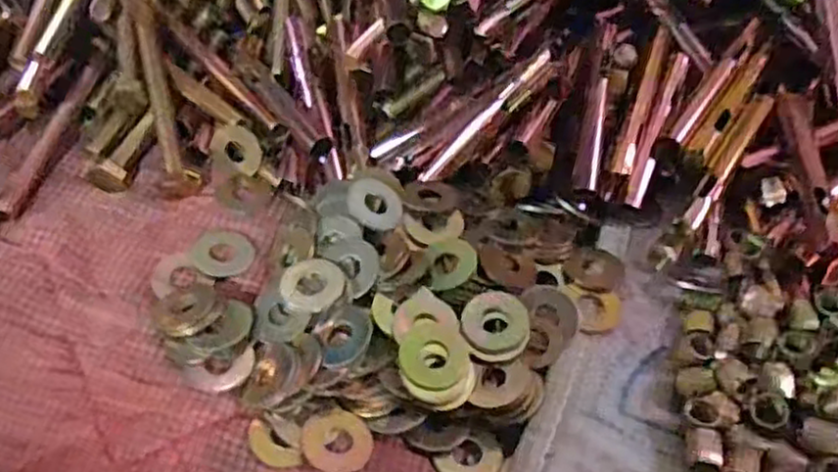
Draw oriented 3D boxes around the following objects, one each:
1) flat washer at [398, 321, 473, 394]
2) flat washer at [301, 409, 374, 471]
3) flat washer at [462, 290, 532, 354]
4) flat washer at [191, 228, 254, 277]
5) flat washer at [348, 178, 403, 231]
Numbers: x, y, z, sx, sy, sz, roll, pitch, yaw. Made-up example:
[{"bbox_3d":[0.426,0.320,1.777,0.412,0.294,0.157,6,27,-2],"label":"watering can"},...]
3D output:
[{"bbox_3d":[0.006,0.042,0.265,0.024,0.004,0.027,18,51,9],"label":"flat washer"},{"bbox_3d":[-0.028,0.069,0.253,0.025,0.004,0.023,3,50,-3],"label":"flat washer"},{"bbox_3d":[0.029,0.031,0.276,0.025,0.004,0.026,5,50,-1],"label":"flat washer"},{"bbox_3d":[-0.080,0.006,0.302,0.025,0.004,0.024,3,50,-3],"label":"flat washer"},{"bbox_3d":[-0.018,-0.013,0.306,0.023,0.004,0.024,9,56,-13],"label":"flat washer"}]

